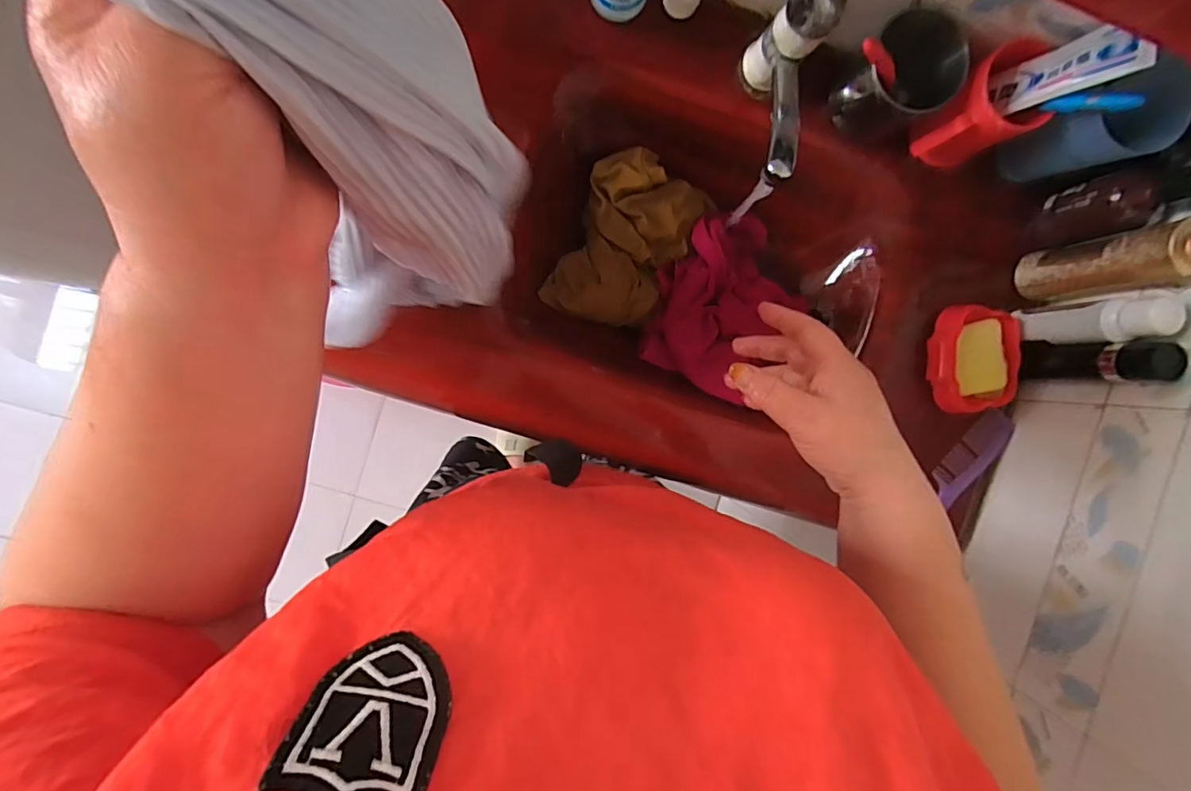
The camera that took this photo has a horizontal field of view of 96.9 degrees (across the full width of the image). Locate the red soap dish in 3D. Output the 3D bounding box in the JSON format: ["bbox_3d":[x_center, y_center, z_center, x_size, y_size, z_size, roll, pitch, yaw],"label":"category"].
[{"bbox_3d":[0.431,-0.040,0.603,0.085,0.036,0.116,4,92,-6],"label":"red soap dish"}]

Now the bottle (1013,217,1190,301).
[{"bbox_3d":[0.534,-0.136,0.512,0.060,0.221,0.061,-6,93,-6],"label":"bottle"}]

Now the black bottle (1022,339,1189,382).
[{"bbox_3d":[0.510,-0.036,0.545,0.038,0.148,0.041,1,92,-6],"label":"black bottle"}]

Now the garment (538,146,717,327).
[{"bbox_3d":[0.038,-0.181,0.635,0.139,0.048,0.213,25,90,-7],"label":"garment"}]

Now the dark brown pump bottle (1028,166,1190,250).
[{"bbox_3d":[0.539,-0.199,0.536,0.054,0.181,0.061,-17,94,-5],"label":"dark brown pump bottle"}]

